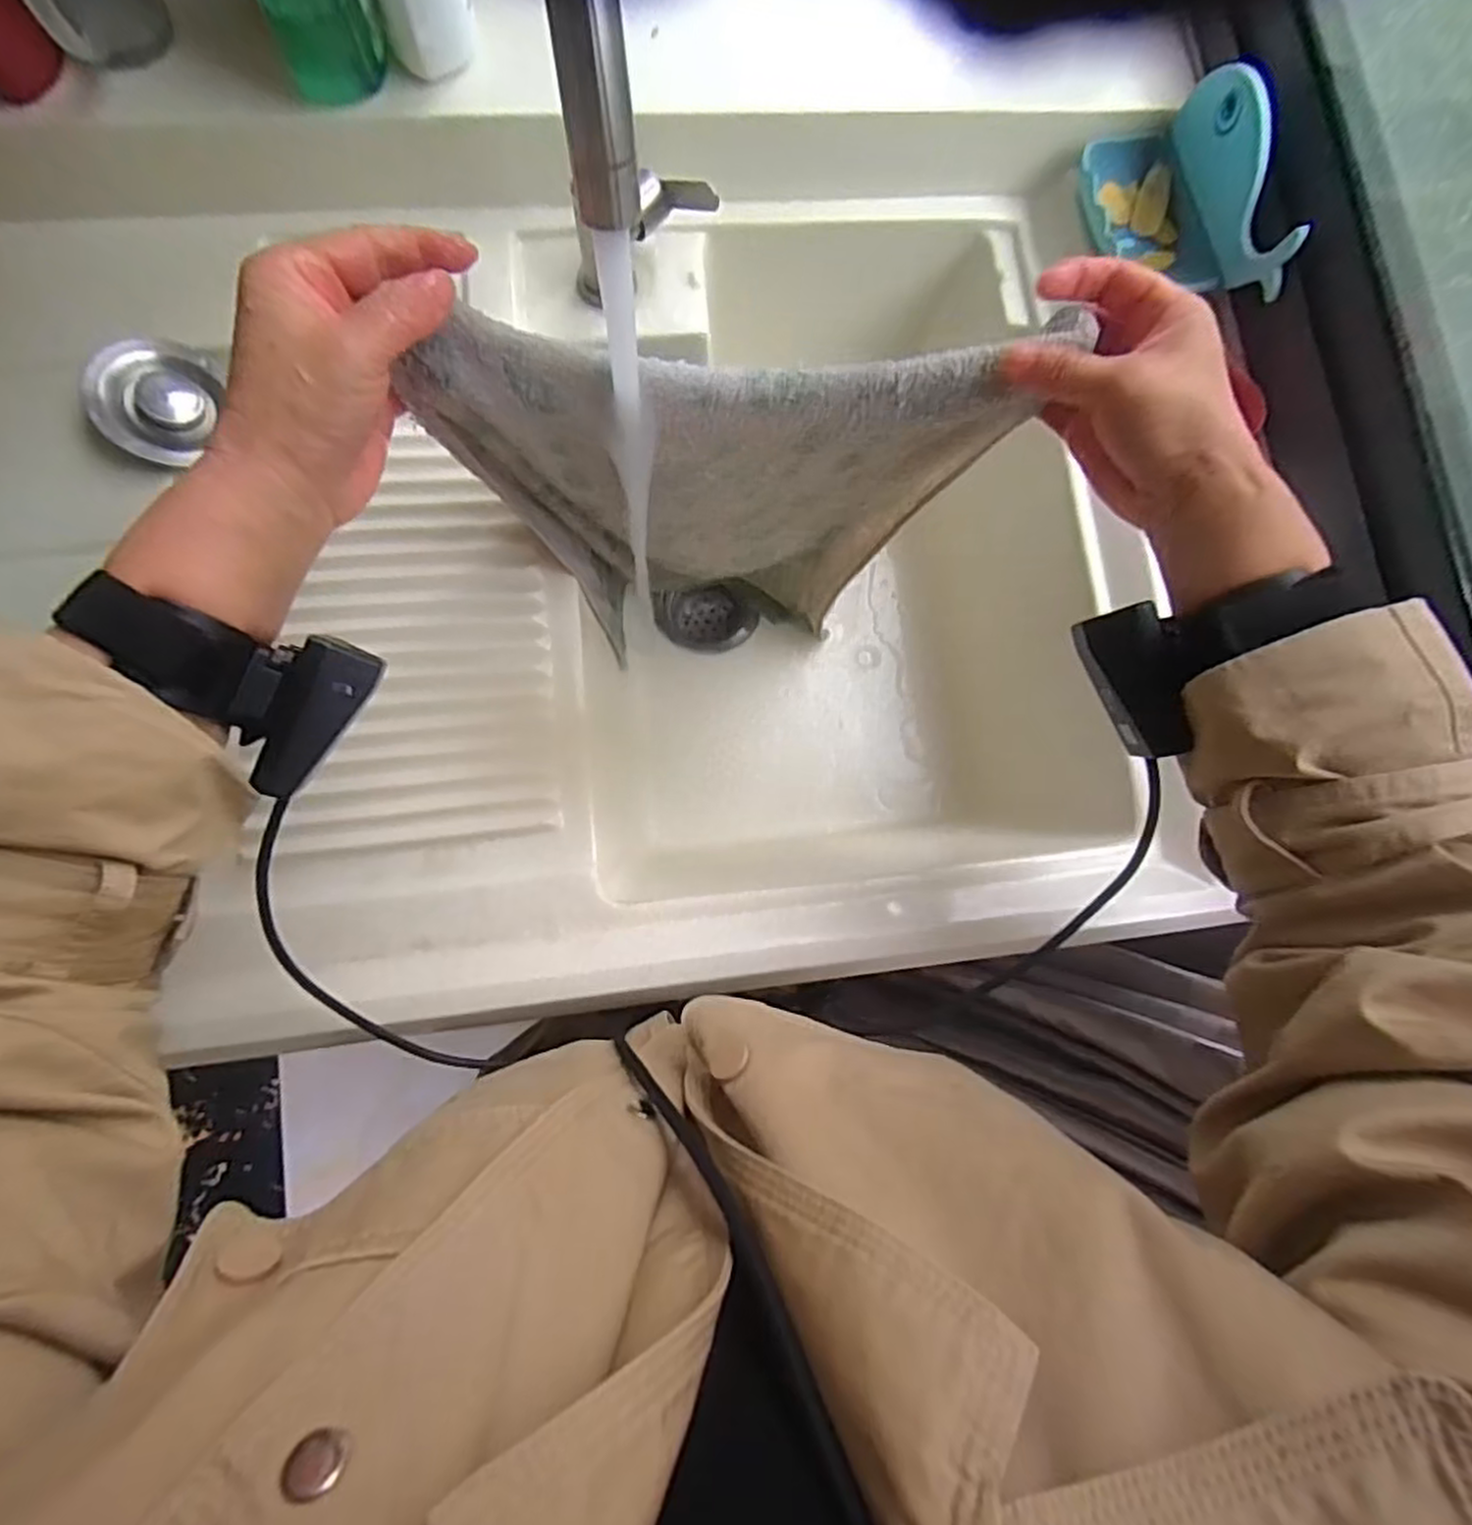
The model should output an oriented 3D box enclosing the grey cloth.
[{"bbox_3d":[-0.013,-0.161,0.493,0.292,0.352,0.051,-8,83,-7],"label":"grey cloth"}]

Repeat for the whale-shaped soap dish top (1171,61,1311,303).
[{"bbox_3d":[0.331,-0.383,0.481,0.016,0.069,0.156,-13,83,-7],"label":"whale-shaped soap dish top"}]

